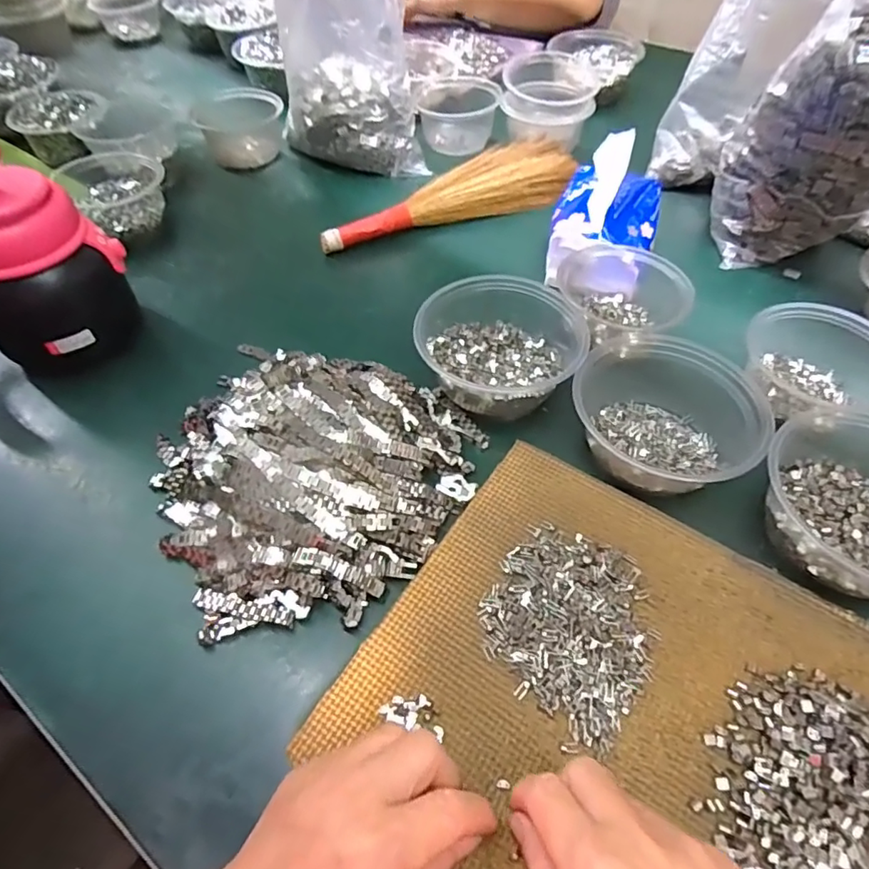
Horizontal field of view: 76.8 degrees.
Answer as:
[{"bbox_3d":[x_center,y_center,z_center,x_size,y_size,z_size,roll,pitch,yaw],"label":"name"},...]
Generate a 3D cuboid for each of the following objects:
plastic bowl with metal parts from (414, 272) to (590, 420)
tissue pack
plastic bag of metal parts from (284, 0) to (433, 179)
[{"bbox_3d":[0.051,-0.076,0.457,0.132,0.061,0.123,0,51,0],"label":"plastic bowl with metal parts"},{"bbox_3d":[0.176,-0.228,0.551,0.101,0.094,0.144,17,53,14],"label":"tissue pack"},{"bbox_3d":[-0.103,-0.427,0.642,0.165,0.202,0.091,-8,54,-4],"label":"plastic bag of metal parts"}]

